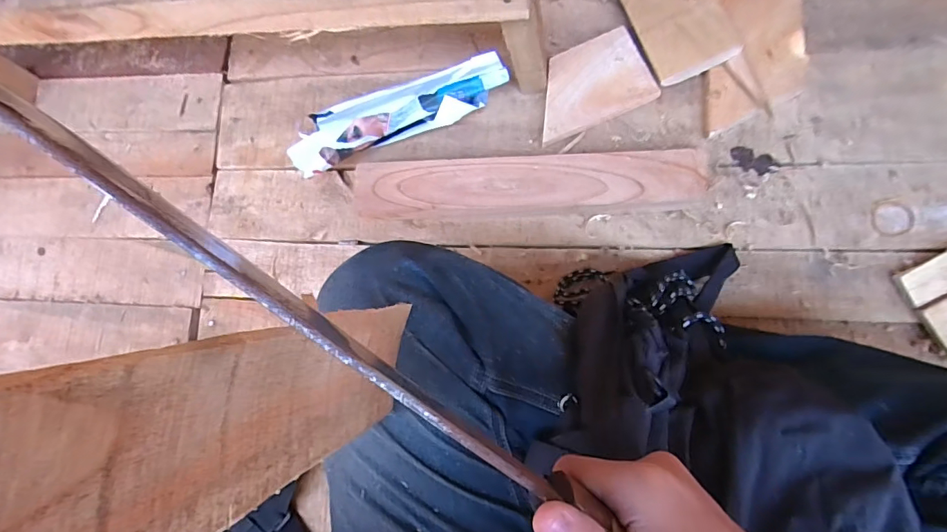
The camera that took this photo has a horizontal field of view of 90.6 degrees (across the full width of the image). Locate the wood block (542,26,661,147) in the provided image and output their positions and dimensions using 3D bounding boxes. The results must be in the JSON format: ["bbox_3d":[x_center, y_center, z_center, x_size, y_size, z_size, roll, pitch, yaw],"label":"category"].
[{"bbox_3d":[0.130,-0.207,0.536,0.132,0.020,0.094,-23,81,5],"label":"wood block"}]

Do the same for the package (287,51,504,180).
[{"bbox_3d":[-0.091,-0.176,0.551,0.271,0.058,0.066,-22,81,5],"label":"package"}]

